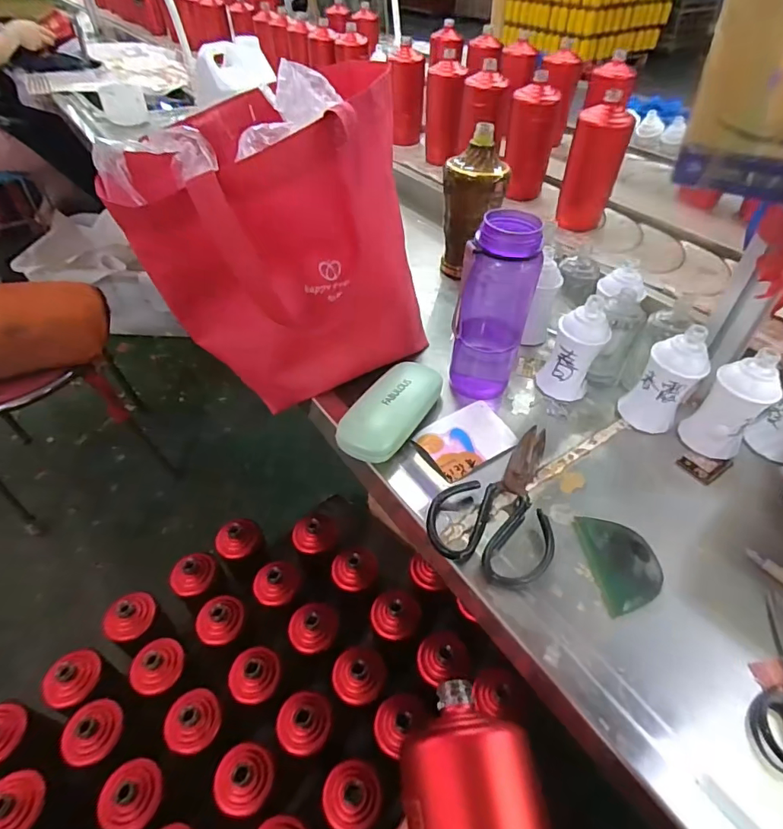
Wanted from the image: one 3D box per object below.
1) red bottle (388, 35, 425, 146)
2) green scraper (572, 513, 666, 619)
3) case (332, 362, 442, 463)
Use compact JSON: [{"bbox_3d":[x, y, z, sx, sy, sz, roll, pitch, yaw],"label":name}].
[{"bbox_3d":[0.034,-0.717,1.090,0.074,0.177,0.080,1,48,0],"label":"red bottle"},{"bbox_3d":[0.201,0.125,0.421,0.058,0.004,0.088,-3,48,-5],"label":"green scraper"},{"bbox_3d":[0.001,-0.005,0.520,0.058,0.042,0.150,24,52,19],"label":"case"}]

